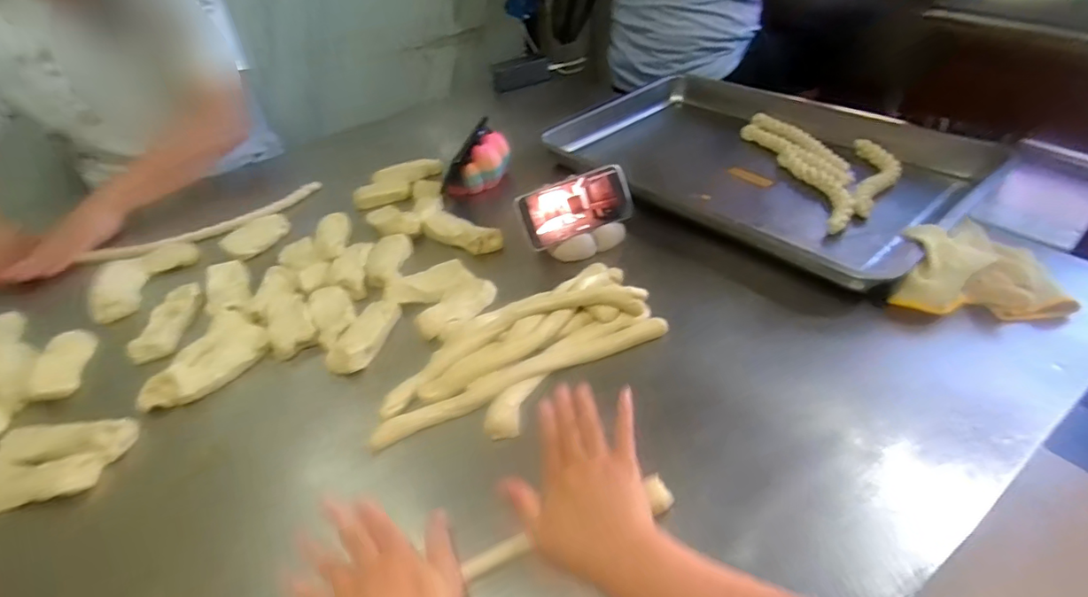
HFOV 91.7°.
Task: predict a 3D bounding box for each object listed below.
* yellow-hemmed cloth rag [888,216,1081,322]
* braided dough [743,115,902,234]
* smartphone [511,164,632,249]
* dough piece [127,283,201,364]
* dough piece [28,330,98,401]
[{"bbox_3d":[0.441,-0.031,0.550,0.159,0.054,0.108,-3,41,5],"label":"yellow-hemmed cloth rag"},{"bbox_3d":[0.421,-0.205,0.777,0.153,0.019,0.332,-7,41,1],"label":"braided dough"},{"bbox_3d":[0.043,-0.121,0.691,0.152,0.073,0.012,-22,7,-16],"label":"smartphone"},{"bbox_3d":[-0.468,0.030,0.660,0.038,0.028,0.118,-3,41,5],"label":"dough piece"},{"bbox_3d":[-0.561,0.075,0.619,0.039,0.027,0.112,-20,43,-13],"label":"dough piece"}]

